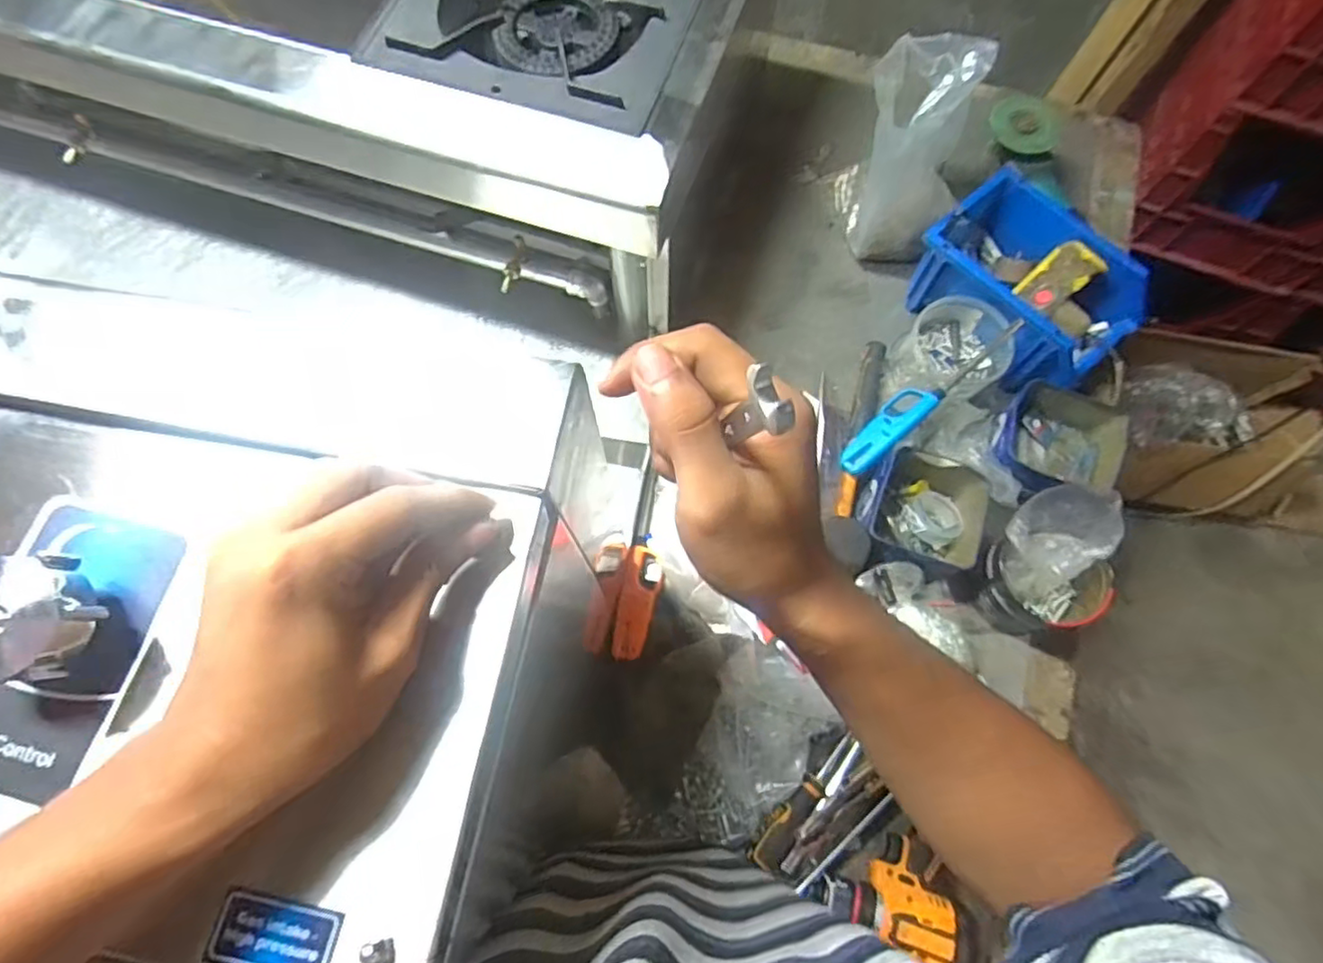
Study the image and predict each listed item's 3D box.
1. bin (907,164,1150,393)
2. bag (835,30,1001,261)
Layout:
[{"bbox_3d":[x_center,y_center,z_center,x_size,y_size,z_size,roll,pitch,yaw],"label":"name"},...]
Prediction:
[{"bbox_3d":[0.448,-0.239,0.794,0.177,0.103,0.247,-39,75,-11],"label":"bin"},{"bbox_3d":[0.308,-0.413,0.805,0.152,0.236,0.164,24,74,8],"label":"bag"}]

